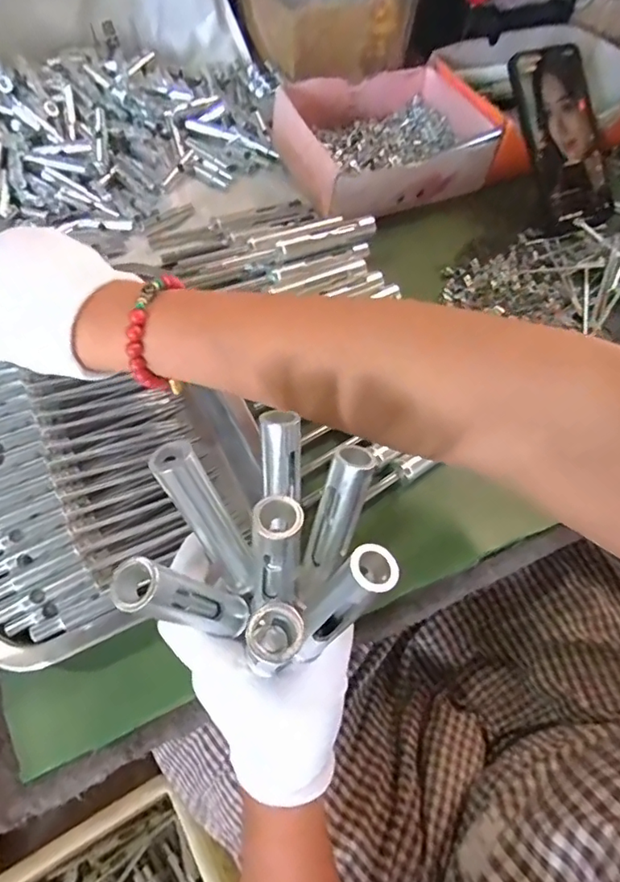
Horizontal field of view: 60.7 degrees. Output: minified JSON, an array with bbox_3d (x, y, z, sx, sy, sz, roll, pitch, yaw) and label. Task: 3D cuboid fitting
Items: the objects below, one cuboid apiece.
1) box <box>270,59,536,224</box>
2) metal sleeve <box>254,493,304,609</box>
[{"bbox_3d":[0.078,-0.285,0.497,0.200,0.048,0.154,-17,65,-12],"label":"box"},{"bbox_3d":[-0.013,0.049,0.220,0.018,0.081,0.019,29,59,13],"label":"metal sleeve"}]

